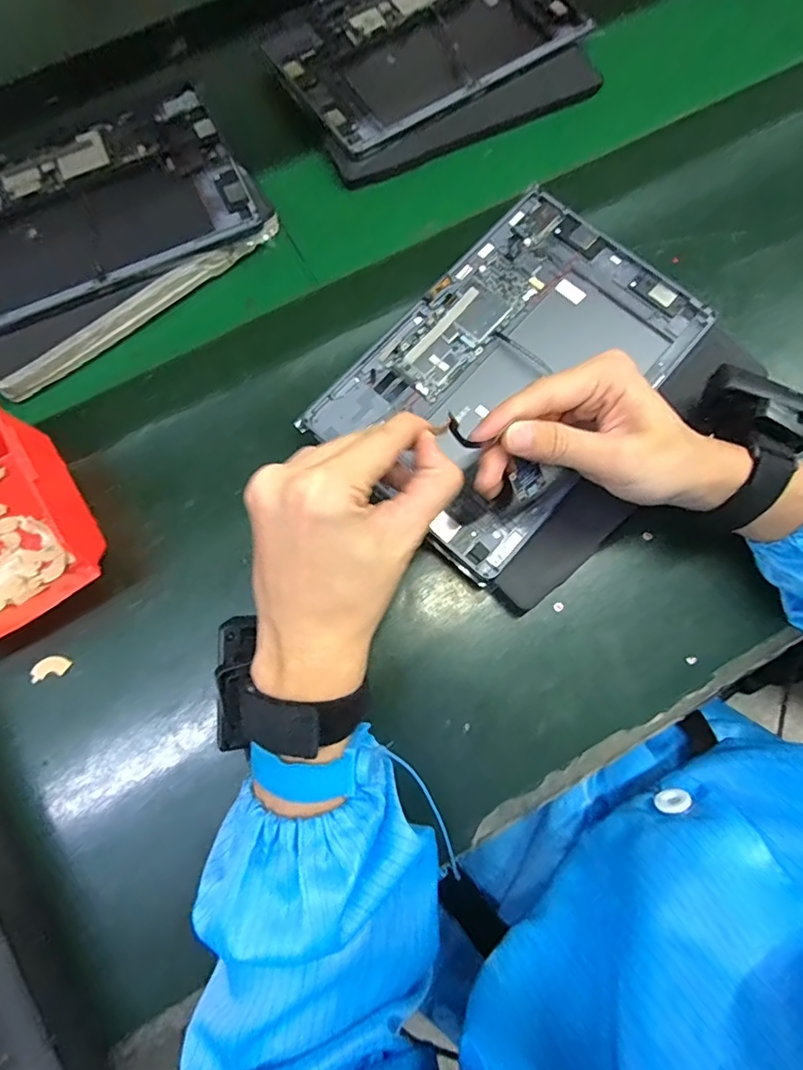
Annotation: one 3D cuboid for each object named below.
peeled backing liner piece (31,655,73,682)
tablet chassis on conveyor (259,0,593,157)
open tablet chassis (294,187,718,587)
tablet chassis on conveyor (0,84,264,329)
[{"bbox_3d":[-0.231,0.087,0.342,0.025,0.004,0.014,-13,74,-2],"label":"peeled backing liner piece"},{"bbox_3d":[0.019,-0.449,0.465,0.256,0.012,0.164,-33,76,-7],"label":"tablet chassis on conveyor"},{"bbox_3d":[0.077,-0.116,0.367,0.165,0.013,0.256,41,80,8],"label":"open tablet chassis"},{"bbox_3d":[-0.252,-0.253,0.409,0.251,0.011,0.155,-26,77,-5],"label":"tablet chassis on conveyor"}]

